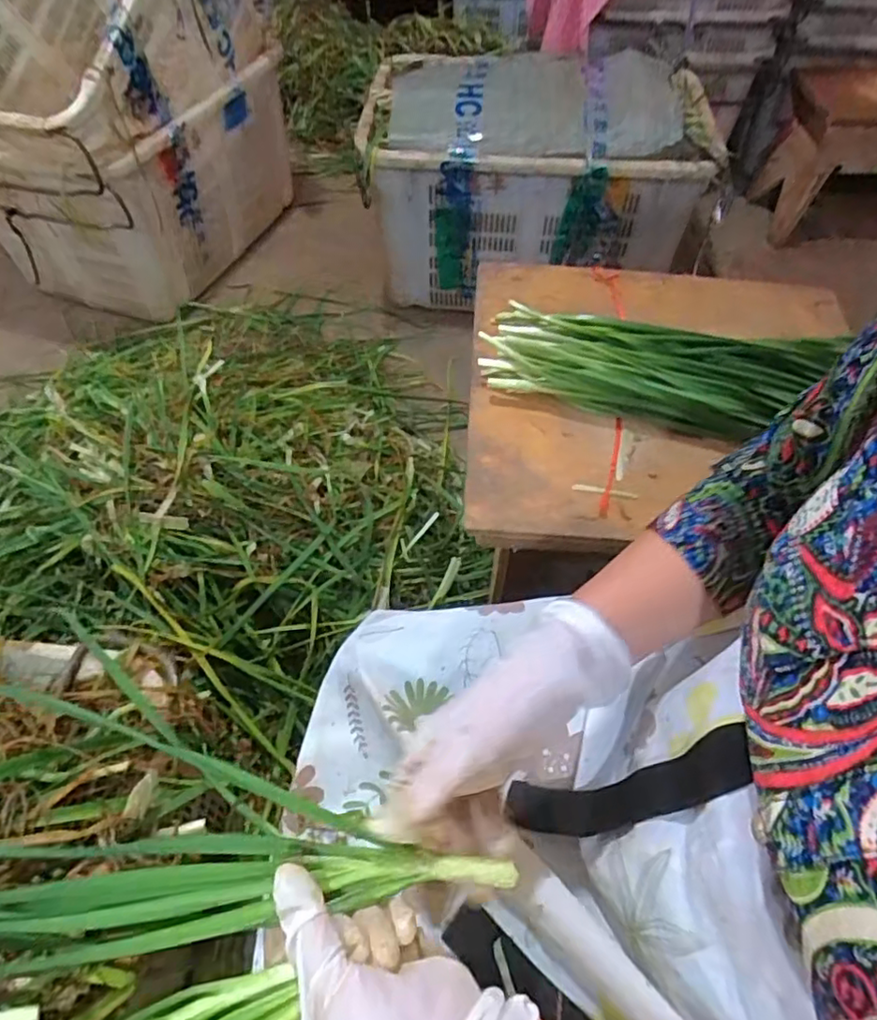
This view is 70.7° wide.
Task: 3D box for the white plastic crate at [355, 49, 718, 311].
[{"bbox_3d":[0.175,-0.656,1.231,0.584,0.339,0.377,1,55,1],"label":"white plastic crate"}]

